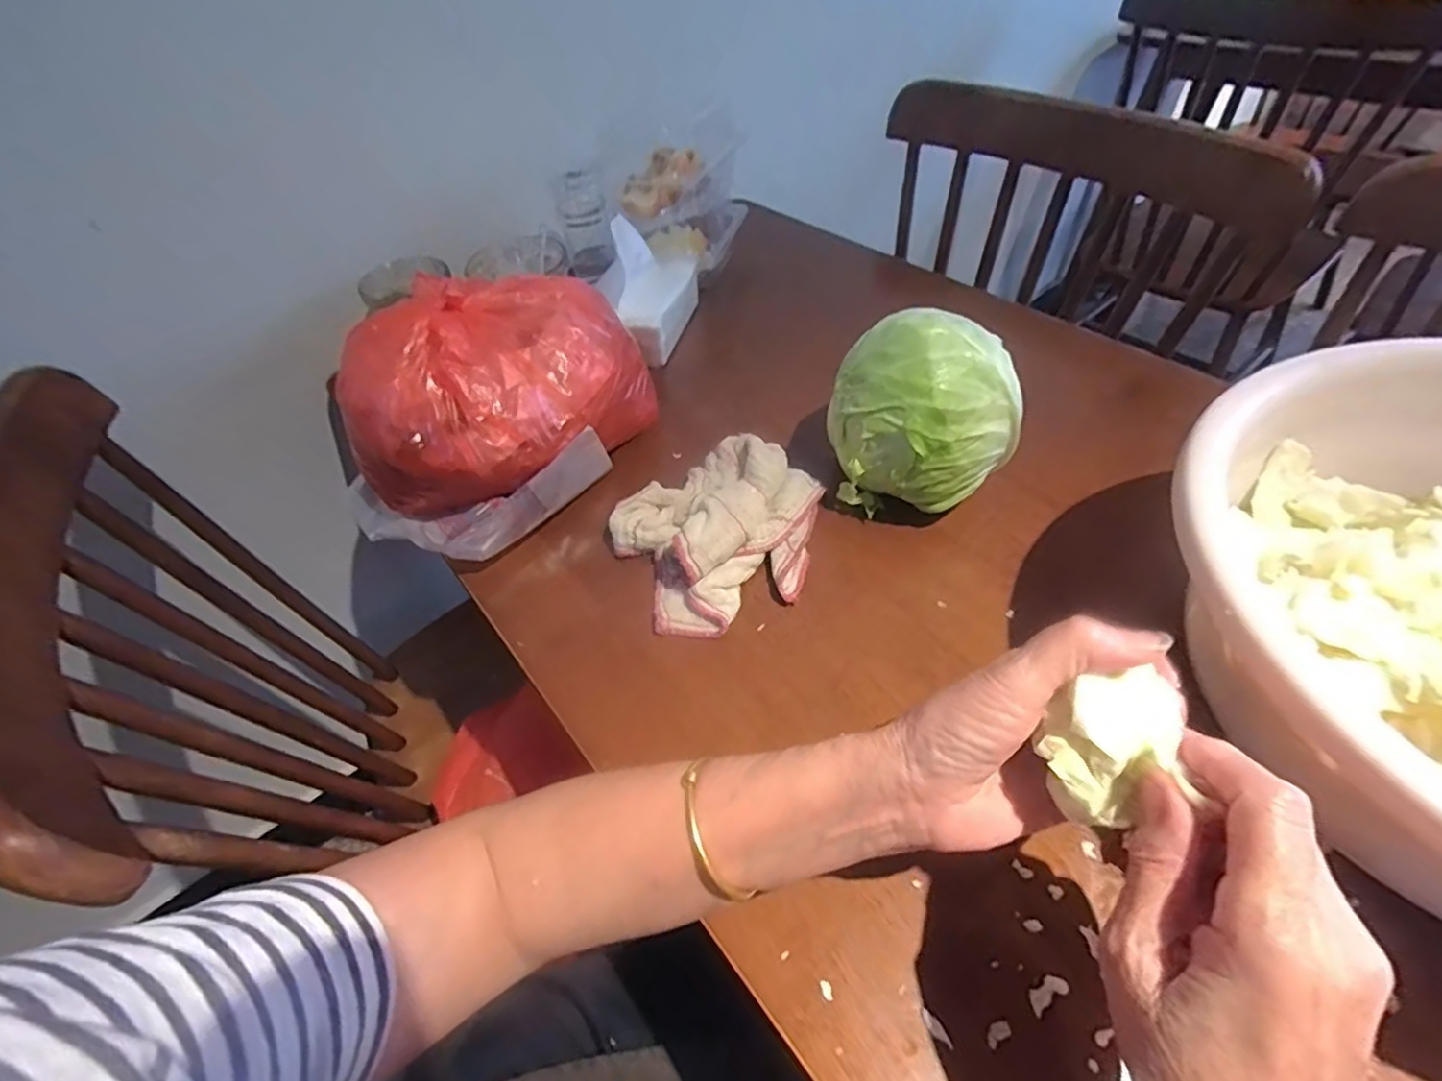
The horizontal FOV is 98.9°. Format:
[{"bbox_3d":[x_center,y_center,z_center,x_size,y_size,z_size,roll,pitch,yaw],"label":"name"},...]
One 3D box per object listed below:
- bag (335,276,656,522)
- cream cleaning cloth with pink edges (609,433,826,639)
[{"bbox_3d":[-0.176,-0.121,0.487,0.166,0.130,0.191,19,54,21],"label":"bag"},{"bbox_3d":[0.003,-0.015,0.453,0.157,0.045,0.146,-23,51,-13],"label":"cream cleaning cloth with pink edges"}]

